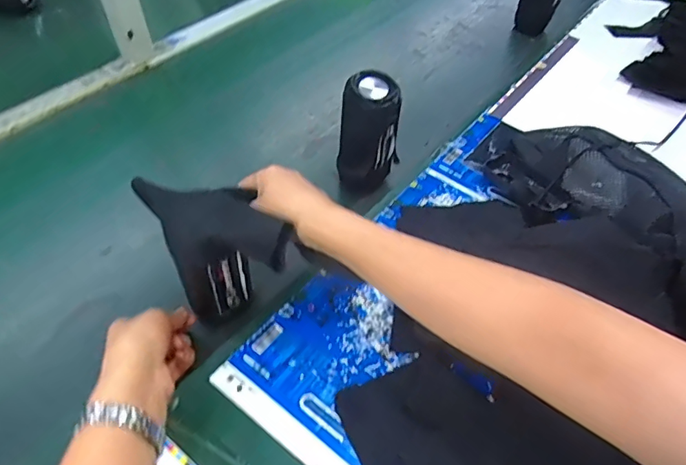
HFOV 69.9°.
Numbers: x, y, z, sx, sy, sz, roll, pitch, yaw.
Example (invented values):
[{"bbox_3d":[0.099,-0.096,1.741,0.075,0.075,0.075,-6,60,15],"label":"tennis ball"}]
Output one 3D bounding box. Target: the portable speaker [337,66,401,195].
[{"bbox_3d":[0.031,-0.116,0.593,0.068,0.139,0.062,3,49,2],"label":"portable speaker"}]

